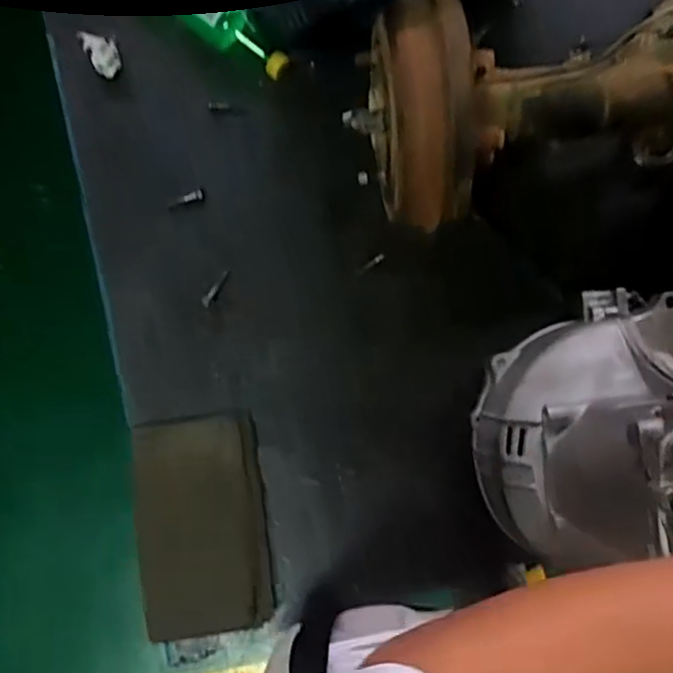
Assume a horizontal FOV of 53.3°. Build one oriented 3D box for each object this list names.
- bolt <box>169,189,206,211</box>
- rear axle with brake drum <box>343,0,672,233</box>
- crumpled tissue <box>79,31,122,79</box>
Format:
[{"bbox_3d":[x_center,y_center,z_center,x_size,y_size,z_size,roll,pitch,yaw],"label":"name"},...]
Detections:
[{"bbox_3d":[-0.173,-0.158,0.776,0.044,0.015,0.012,-23,79,-4],"label":"bolt"},{"bbox_3d":[0.268,-0.266,0.660,0.482,0.173,0.188,-20,79,-3],"label":"rear axle with brake drum"},{"bbox_3d":[-0.281,-0.344,0.807,0.033,0.018,0.062,-27,79,-5],"label":"crumpled tissue"}]

